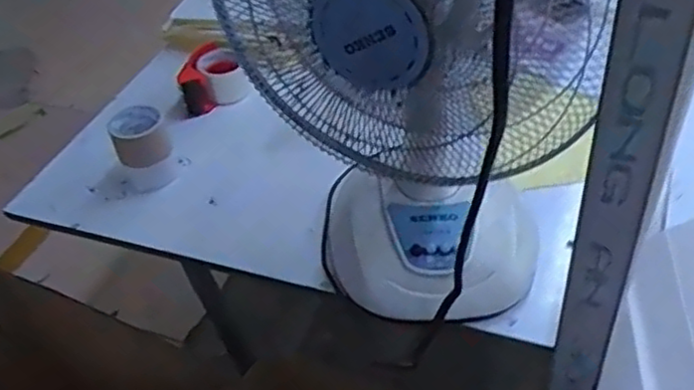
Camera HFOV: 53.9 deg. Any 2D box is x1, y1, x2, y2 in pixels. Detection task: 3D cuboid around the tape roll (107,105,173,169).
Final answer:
[{"bbox_3d":[-0.310,-0.086,1.027,0.078,0.063,0.078,-4,43,3],"label":"tape roll"}]

